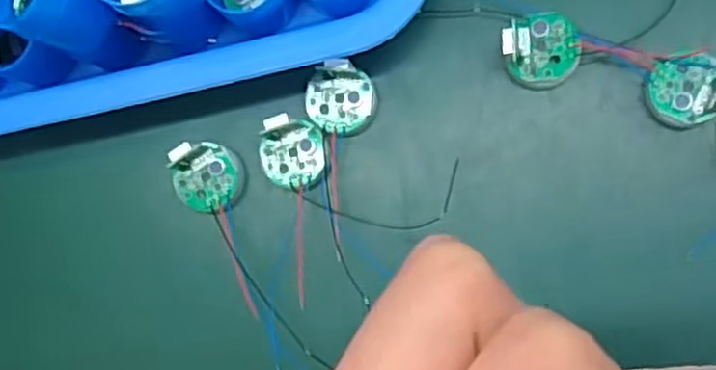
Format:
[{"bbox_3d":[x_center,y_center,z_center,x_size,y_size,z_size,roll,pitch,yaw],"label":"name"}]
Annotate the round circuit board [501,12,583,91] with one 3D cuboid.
[{"bbox_3d":[0.064,-0.047,0.264,0.025,0.009,0.024,-1,86,9],"label":"round circuit board"}]

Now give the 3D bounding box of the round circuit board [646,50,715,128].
[{"bbox_3d":[0.111,-0.033,0.255,0.025,0.009,0.024,-1,86,9],"label":"round circuit board"}]

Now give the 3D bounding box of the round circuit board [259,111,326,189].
[{"bbox_3d":[-0.024,-0.012,0.274,0.023,0.004,0.027,-6,85,9],"label":"round circuit board"}]

